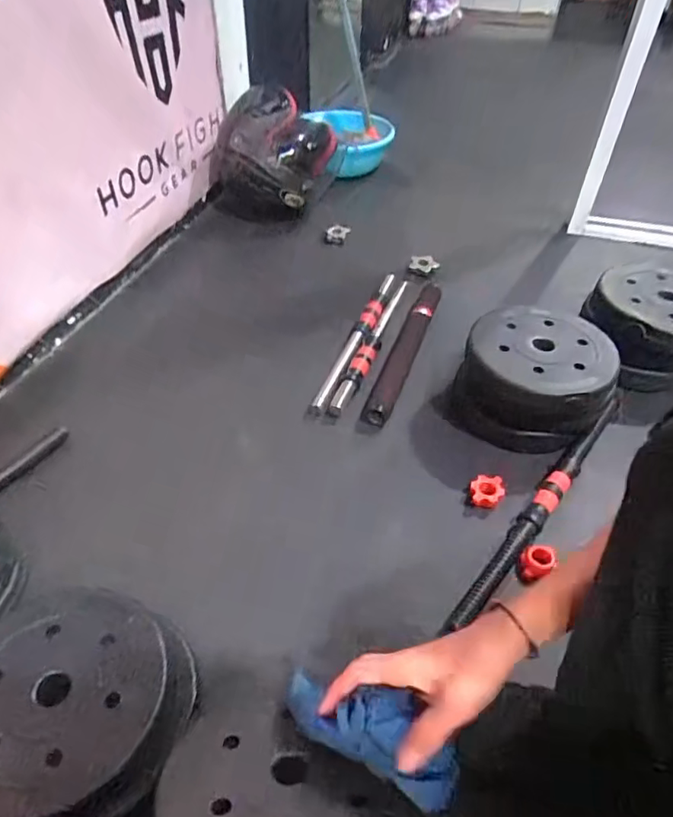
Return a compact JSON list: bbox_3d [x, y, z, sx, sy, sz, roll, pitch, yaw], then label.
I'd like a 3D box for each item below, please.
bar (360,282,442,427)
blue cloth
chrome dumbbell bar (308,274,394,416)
[{"bbox_3d":[0.129,-0.115,0.991,0.040,0.035,0.398,17,47,14],"label":"bar"},{"bbox_3d":[0.017,0.265,0.461,0.169,0.057,0.053,3,38,40],"label":"blue cloth"},{"bbox_3d":[0.040,-0.136,1.004,0.030,0.022,0.415,16,47,14],"label":"chrome dumbbell bar"}]

